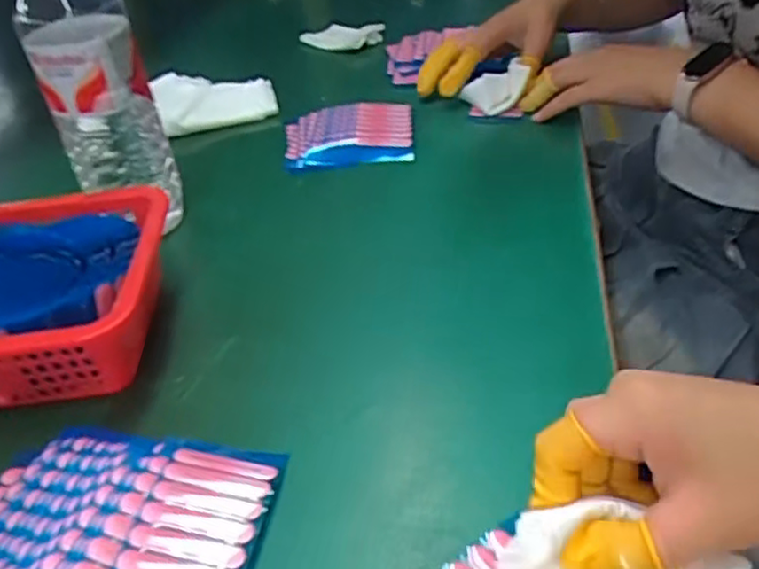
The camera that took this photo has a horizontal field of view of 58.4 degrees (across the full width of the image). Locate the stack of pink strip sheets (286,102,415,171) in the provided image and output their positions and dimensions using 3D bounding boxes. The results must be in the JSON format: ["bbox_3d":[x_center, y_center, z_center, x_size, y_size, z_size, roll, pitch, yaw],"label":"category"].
[{"bbox_3d":[-0.027,-0.142,0.625,0.119,0.022,0.097,-9,37,-5],"label":"stack of pink strip sheets"}]

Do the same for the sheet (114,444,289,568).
[{"bbox_3d":[-0.082,0.115,0.301,0.052,0.018,0.113,3,38,12],"label":"sheet"}]

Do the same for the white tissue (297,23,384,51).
[{"bbox_3d":[-0.046,-0.314,0.853,0.112,0.024,0.040,21,45,32],"label":"white tissue"}]

